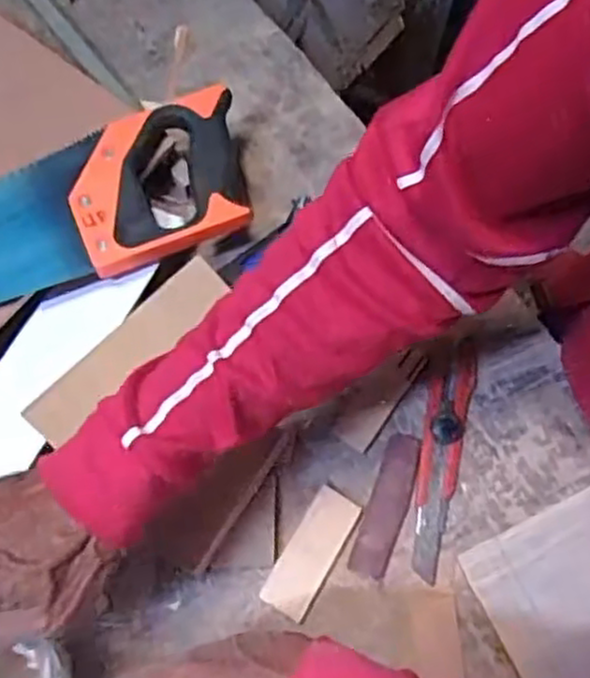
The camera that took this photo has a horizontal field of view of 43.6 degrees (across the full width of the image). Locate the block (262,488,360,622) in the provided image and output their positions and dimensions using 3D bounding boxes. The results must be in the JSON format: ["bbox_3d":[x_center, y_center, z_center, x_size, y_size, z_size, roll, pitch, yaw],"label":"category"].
[{"bbox_3d":[0.013,0.145,0.502,0.032,0.004,0.088,29,74,11],"label":"block"}]

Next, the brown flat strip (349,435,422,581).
[{"bbox_3d":[0.066,0.117,0.522,0.028,0.011,0.101,20,72,9],"label":"brown flat strip"}]

